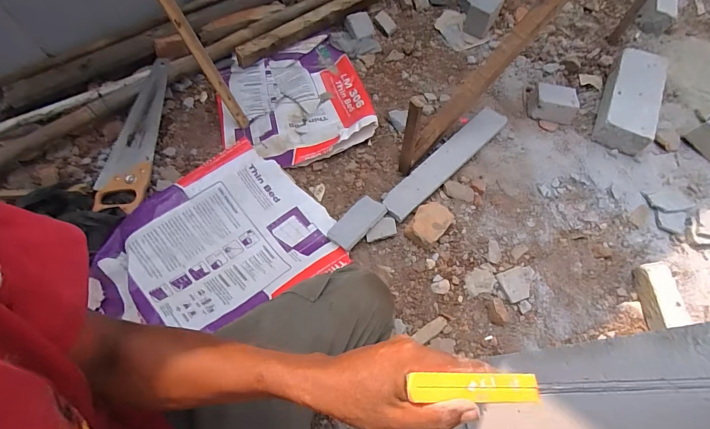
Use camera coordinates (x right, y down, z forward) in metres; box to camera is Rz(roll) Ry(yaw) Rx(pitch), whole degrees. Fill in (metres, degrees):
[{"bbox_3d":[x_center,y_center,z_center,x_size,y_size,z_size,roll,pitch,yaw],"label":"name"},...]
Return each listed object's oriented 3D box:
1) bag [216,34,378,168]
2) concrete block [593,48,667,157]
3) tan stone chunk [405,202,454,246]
[{"bbox_3d":[-0.176,-0.318,1.051,0.408,0.059,0.393,-22,67,-10],"label":"bag"},{"bbox_3d":[0.804,-0.338,1.062,0.142,0.084,0.335,28,68,12],"label":"concrete block"},{"bbox_3d":[0.180,0.022,0.893,0.082,0.055,0.119,38,71,15],"label":"tan stone chunk"}]

